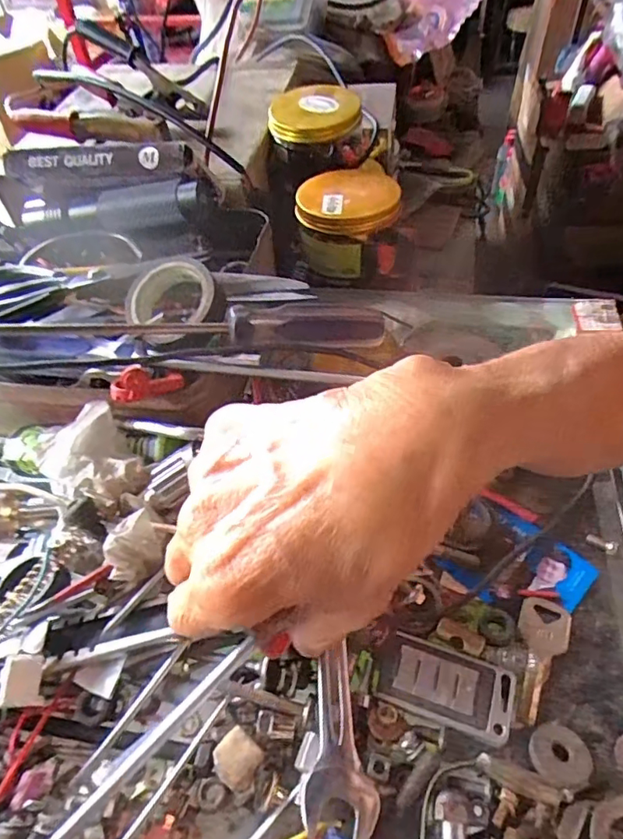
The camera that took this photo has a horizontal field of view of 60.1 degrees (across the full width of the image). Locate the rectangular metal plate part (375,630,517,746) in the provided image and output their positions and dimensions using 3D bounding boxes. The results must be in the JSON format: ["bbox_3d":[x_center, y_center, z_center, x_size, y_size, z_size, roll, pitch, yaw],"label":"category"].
[{"bbox_3d":[0.060,0.118,0.240,0.056,0.004,0.032,15,53,15],"label":"rectangular metal plate part"}]

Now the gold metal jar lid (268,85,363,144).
[{"bbox_3d":[0.002,-0.273,0.479,0.079,0.021,0.084,-2,50,2],"label":"gold metal jar lid"}]

